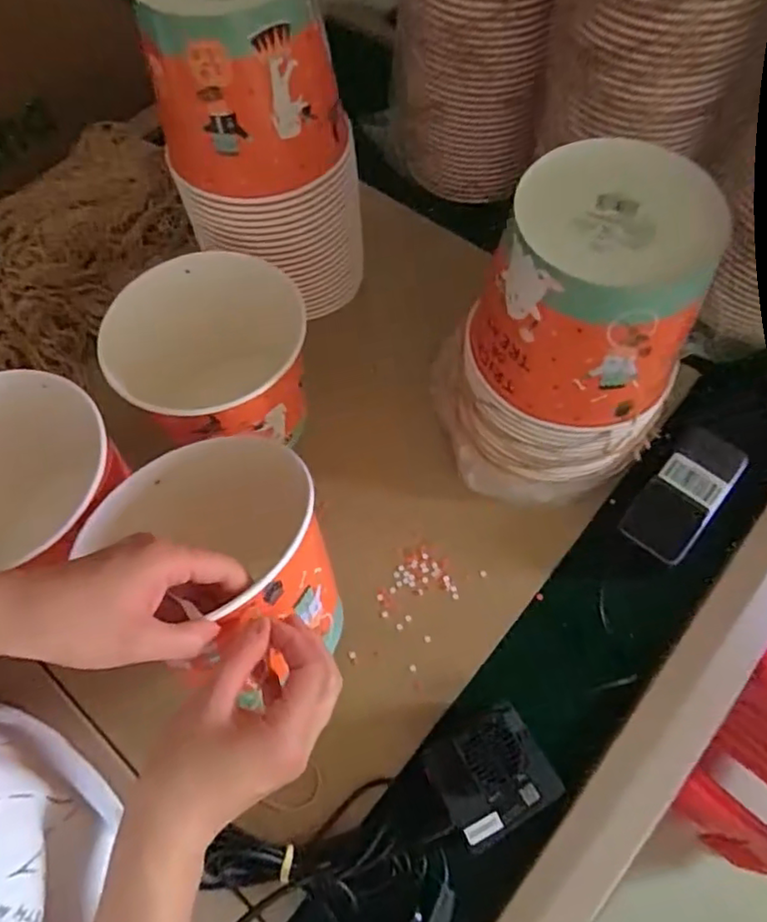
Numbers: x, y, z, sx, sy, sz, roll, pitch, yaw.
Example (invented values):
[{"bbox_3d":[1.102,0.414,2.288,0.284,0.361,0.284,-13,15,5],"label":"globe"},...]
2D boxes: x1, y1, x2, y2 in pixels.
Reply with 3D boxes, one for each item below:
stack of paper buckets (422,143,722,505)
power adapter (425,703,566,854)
[{"bbox_3d":[0.132,-0.099,0.483,0.157,0.246,0.181,-15,64,-5],"label":"stack of paper buckets"},{"bbox_3d":[0.076,0.226,0.441,0.076,0.045,0.072,-29,66,-12],"label":"power adapter"}]

